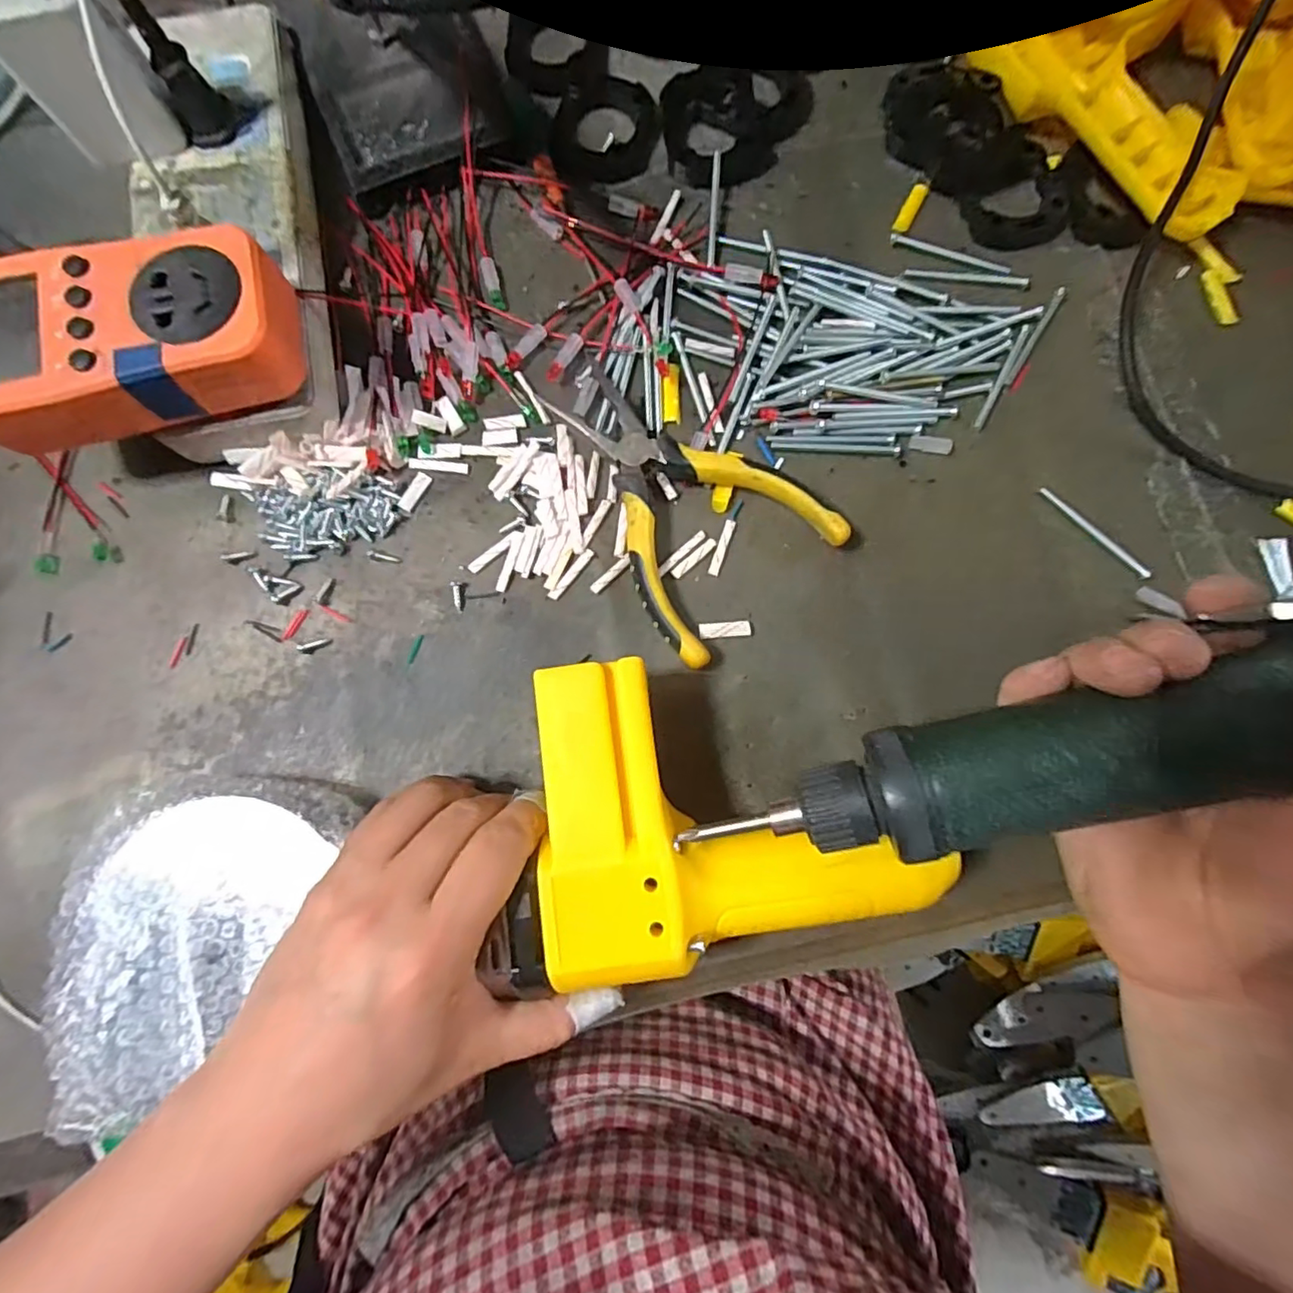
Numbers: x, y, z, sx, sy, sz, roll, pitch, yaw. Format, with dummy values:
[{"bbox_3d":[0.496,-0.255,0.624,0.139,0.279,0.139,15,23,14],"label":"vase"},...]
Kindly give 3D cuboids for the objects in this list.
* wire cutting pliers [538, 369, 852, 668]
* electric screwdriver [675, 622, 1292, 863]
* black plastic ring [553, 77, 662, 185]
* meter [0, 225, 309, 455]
[{"bbox_3d":[0.010,-0.071,0.275,0.092,0.020,0.138,-40,84,-6],"label":"wire cutting pliers"},{"bbox_3d":[0.130,0.033,0.179,0.239,0.035,0.042,-18,82,16],"label":"electric screwdriver"},{"bbox_3d":[-0.025,-0.277,0.319,0.058,0.011,0.059,0,81,-1],"label":"black plastic ring"},{"bbox_3d":[-0.208,-0.121,0.239,0.124,0.030,0.068,-10,81,-2],"label":"meter"}]

